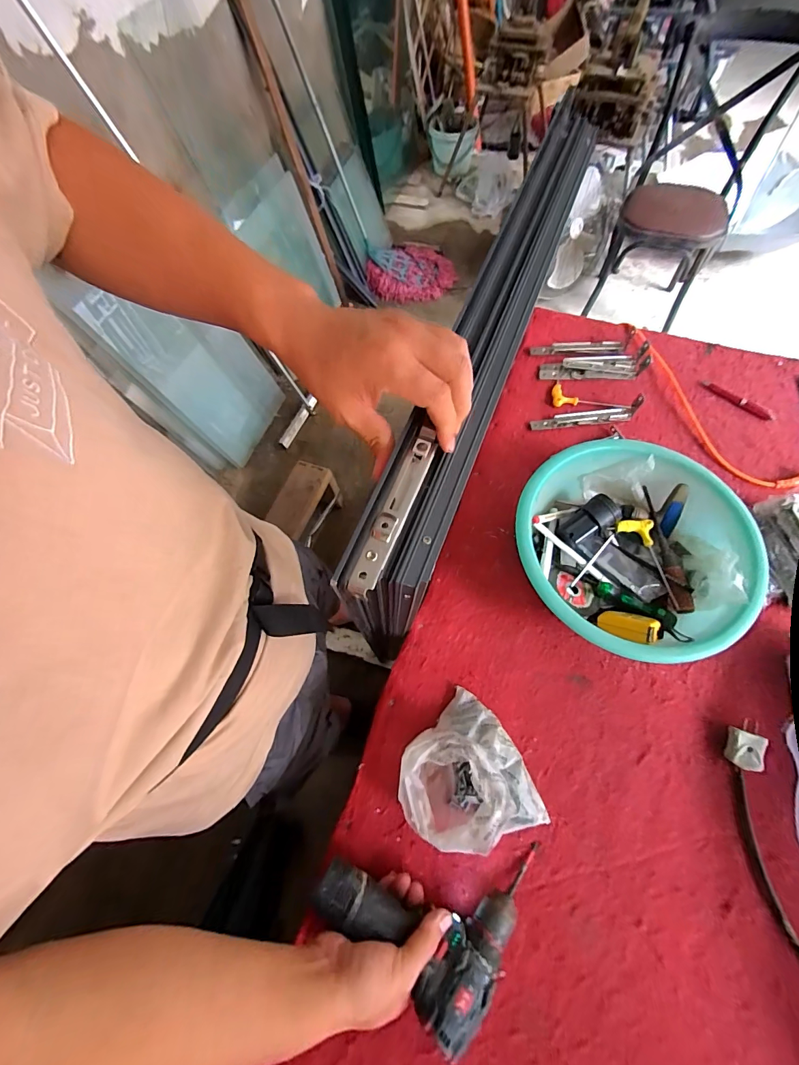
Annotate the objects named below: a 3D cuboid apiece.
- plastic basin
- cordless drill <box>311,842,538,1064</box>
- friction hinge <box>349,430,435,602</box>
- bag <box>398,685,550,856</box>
[{"bbox_3d":[0.329,0.029,0.580,0.297,0.110,0.306,-1,66,3],"label":"plastic basin"},{"bbox_3d":[0.029,0.429,0.428,0.240,0.059,0.156,15,68,0],"label":"cordless drill"},{"bbox_3d":[-0.002,-0.019,0.300,0.018,0.009,0.147,19,68,11],"label":"friction hinge"},{"bbox_3d":[0.090,0.314,0.485,0.160,0.083,0.169,-42,71,-14],"label":"bag"}]

